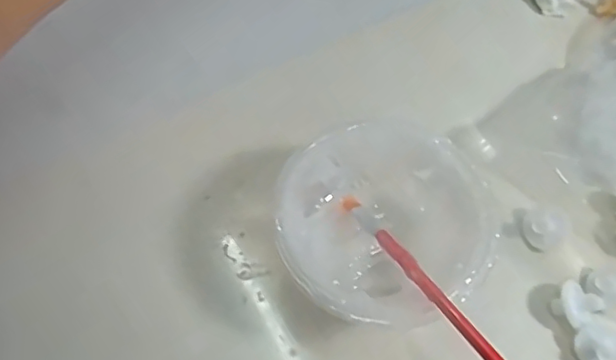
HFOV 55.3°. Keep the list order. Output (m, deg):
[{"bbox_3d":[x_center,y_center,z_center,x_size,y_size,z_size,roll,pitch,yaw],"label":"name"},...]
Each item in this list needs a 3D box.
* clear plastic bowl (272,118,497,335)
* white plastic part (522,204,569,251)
[{"bbox_3d":[0.042,0.025,0.330,0.111,0.061,0.094,33,66,15],"label":"clear plastic bowl"},{"bbox_3d":[0.144,0.029,0.358,0.025,0.018,0.023,1,61,-1],"label":"white plastic part"}]

